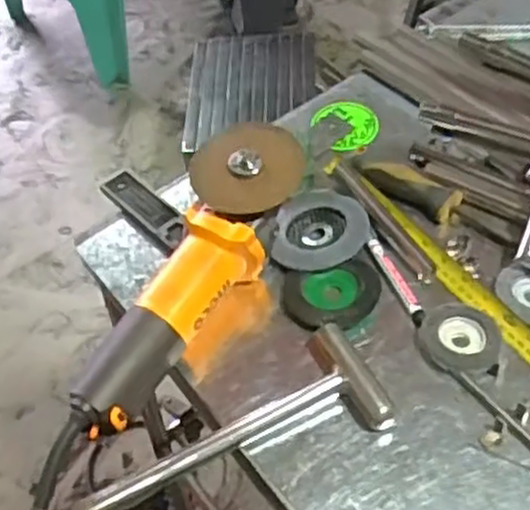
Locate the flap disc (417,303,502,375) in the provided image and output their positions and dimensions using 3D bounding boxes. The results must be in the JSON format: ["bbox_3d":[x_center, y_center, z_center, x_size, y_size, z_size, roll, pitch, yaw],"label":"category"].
[{"bbox_3d":[0.158,0.067,0.630,0.064,0.014,0.065,-3,51,4],"label":"flap disc"}]

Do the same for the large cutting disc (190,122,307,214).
[{"bbox_3d":[-0.014,-0.074,0.659,0.093,0.008,0.083,-5,84,-1],"label":"large cutting disc"}]

